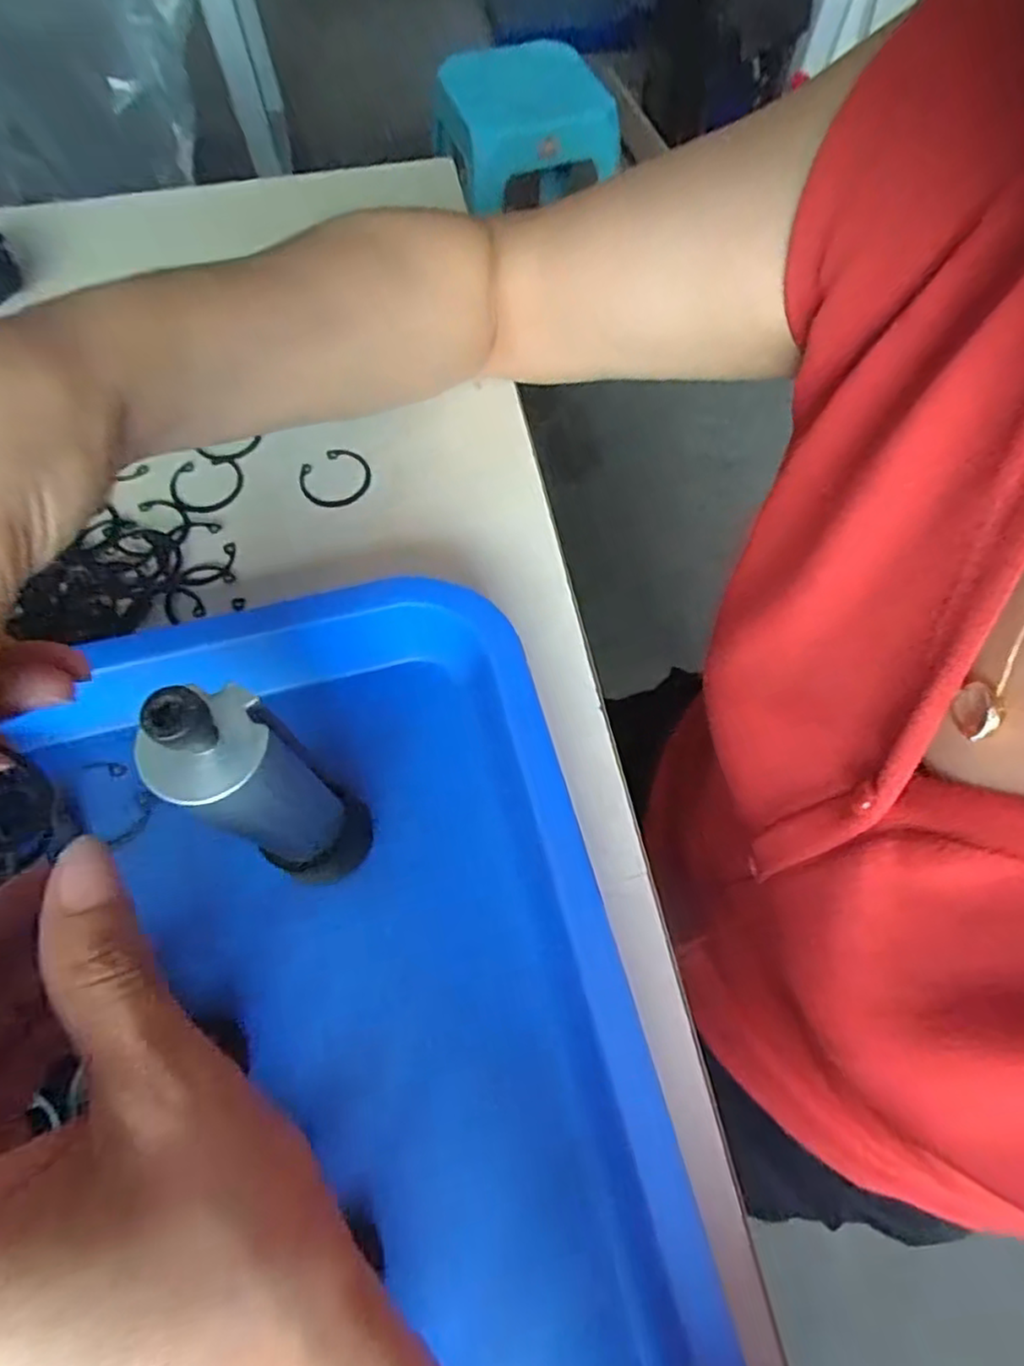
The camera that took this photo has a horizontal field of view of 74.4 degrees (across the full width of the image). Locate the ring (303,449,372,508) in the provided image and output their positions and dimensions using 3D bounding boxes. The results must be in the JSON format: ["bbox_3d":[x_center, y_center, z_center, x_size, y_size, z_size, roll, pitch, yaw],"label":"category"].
[{"bbox_3d":[-0.090,-0.105,0.348,0.035,0.004,0.034,2,71,-5],"label":"ring"}]

